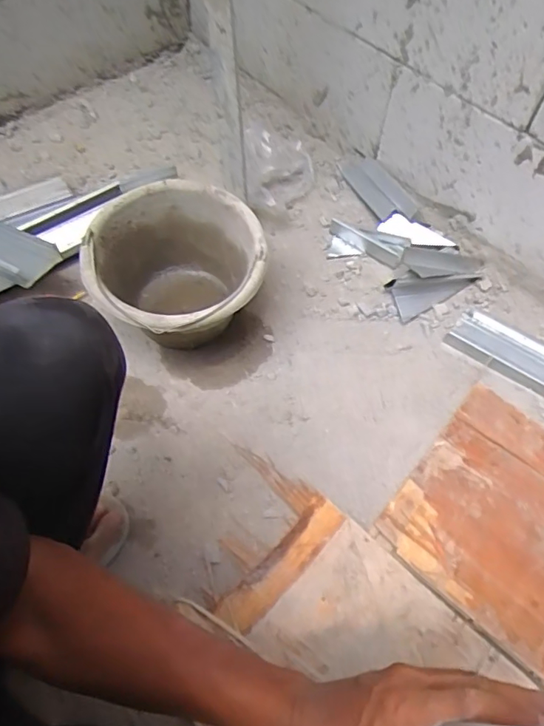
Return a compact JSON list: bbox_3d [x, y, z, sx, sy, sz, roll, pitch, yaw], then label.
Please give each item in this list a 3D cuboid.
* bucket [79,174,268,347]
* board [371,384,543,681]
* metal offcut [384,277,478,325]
[{"bbox_3d":[-0.140,-0.118,0.790,0.244,0.180,0.240,-6,61,-4],"label":"bucket"},{"bbox_3d":[0.356,0.230,0.700,0.339,0.020,0.298,37,67,18],"label":"board"},{"bbox_3d":[0.285,-0.131,0.898,0.164,0.029,0.069,-21,63,-12],"label":"metal offcut"}]

